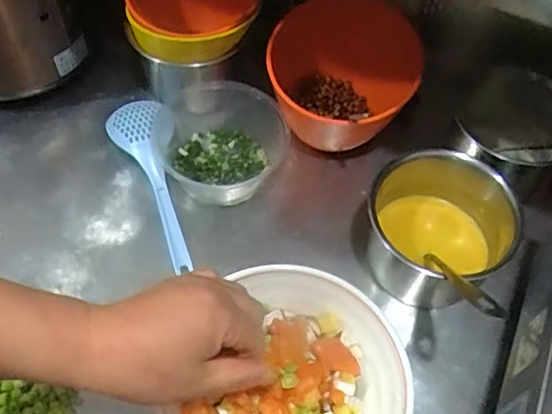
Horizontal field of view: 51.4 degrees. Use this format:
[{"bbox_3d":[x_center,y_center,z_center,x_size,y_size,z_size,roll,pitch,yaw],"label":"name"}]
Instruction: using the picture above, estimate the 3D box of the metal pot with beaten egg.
[{"bbox_3d":[0.154,0.027,0.566,0.130,0.125,0.116,23,58,11],"label":"metal pot with beaten egg"}]

